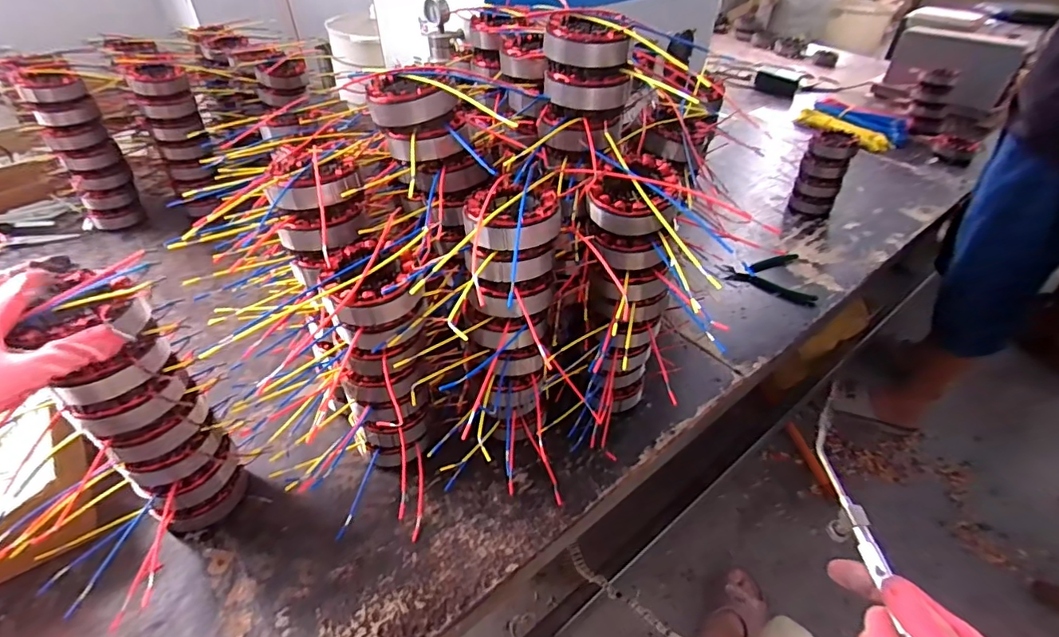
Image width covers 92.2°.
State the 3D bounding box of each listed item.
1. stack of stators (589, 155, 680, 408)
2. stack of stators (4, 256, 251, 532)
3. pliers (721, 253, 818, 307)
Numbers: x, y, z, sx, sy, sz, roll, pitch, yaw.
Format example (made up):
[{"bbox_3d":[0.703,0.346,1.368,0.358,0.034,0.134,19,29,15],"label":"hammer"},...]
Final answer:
[{"bbox_3d":[0.108,-0.007,0.569,0.114,0.306,0.110,13,42,12],"label":"stack of stators"},{"bbox_3d":[-0.339,0.090,0.457,0.070,0.285,0.086,27,44,32],"label":"stack of stators"},{"bbox_3d":[0.434,-0.074,0.894,0.150,0.025,0.131,32,49,29],"label":"pliers"}]

